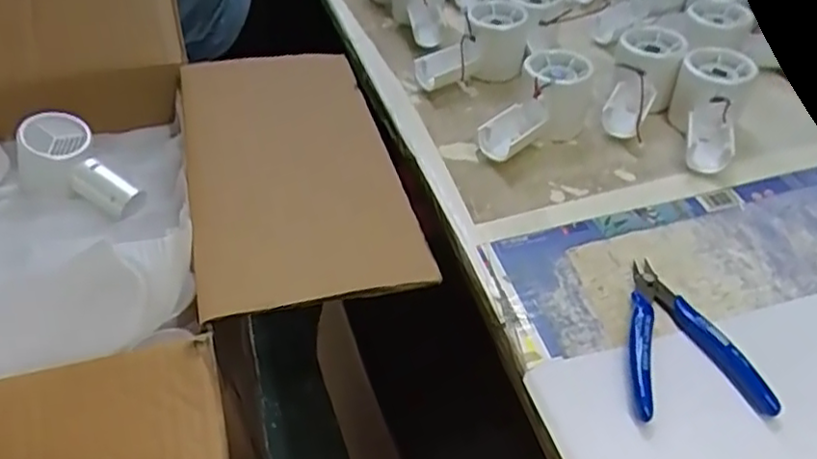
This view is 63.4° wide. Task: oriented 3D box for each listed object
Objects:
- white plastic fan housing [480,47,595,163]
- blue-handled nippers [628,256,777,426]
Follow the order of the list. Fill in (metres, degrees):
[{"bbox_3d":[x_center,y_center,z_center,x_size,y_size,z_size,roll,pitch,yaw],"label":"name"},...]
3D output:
[{"bbox_3d":[0.109,-0.100,0.549,0.060,0.057,0.114,23,49,23],"label":"white plastic fan housing"},{"bbox_3d":[0.167,0.063,0.405,0.076,0.011,0.112,-1,44,1],"label":"blue-handled nippers"}]

